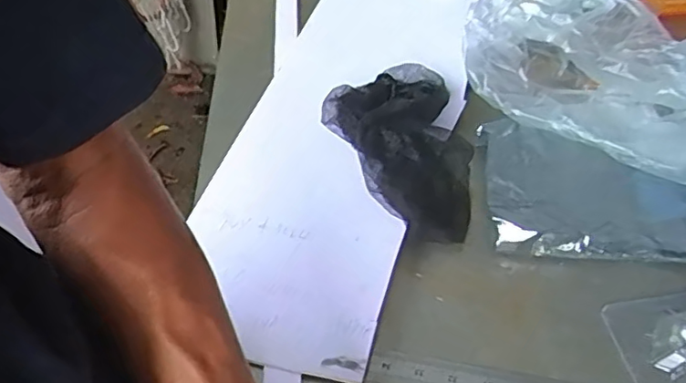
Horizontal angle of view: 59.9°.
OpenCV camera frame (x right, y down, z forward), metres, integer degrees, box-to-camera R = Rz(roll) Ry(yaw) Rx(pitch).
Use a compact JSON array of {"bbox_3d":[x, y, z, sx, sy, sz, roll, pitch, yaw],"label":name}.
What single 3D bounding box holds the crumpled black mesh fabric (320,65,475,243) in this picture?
[{"bbox_3d":[0.054,-0.043,0.579,0.127,0.064,0.213,-7,48,-2],"label":"crumpled black mesh fabric"}]

